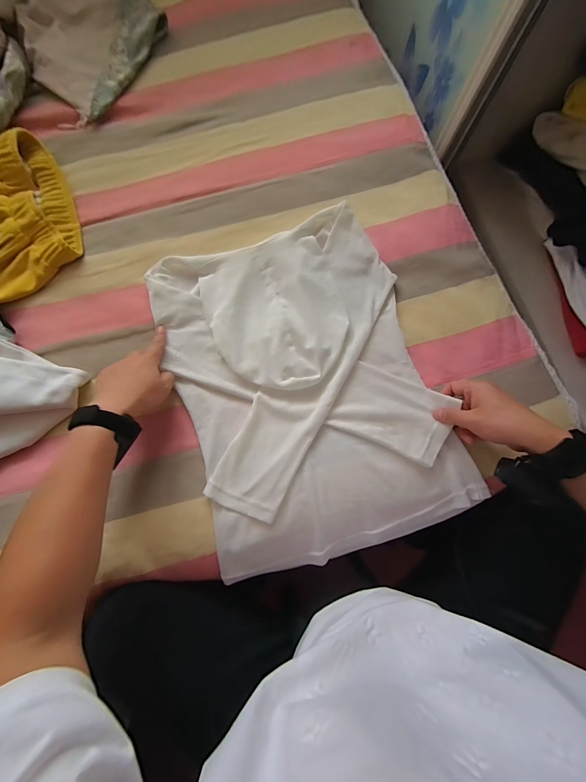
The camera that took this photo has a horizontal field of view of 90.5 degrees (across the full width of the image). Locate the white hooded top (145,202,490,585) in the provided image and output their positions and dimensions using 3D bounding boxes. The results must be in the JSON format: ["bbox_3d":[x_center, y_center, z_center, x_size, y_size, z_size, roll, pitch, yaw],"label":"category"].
[{"bbox_3d":[0.015,-0.017,0.464,0.383,0.039,0.519,-16,79,-4],"label":"white hooded top"}]

